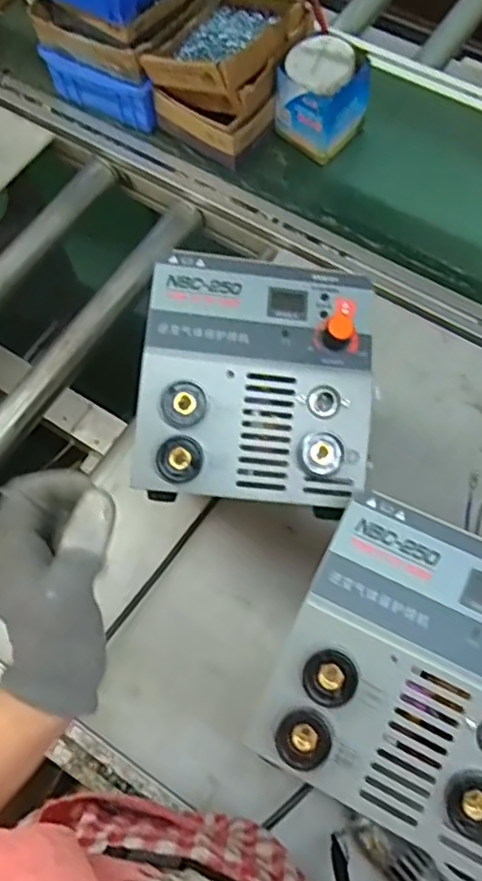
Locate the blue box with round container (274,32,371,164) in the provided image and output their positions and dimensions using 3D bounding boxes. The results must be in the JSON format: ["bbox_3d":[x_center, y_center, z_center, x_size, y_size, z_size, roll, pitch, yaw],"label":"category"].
[{"bbox_3d":[0.106,-0.452,0.845,0.099,0.121,0.094,35,72,14],"label":"blue box with round container"}]

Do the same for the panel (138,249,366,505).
[{"bbox_3d":[0.012,-0.044,0.434,0.150,0.047,0.162,4,68,3],"label":"panel"}]

